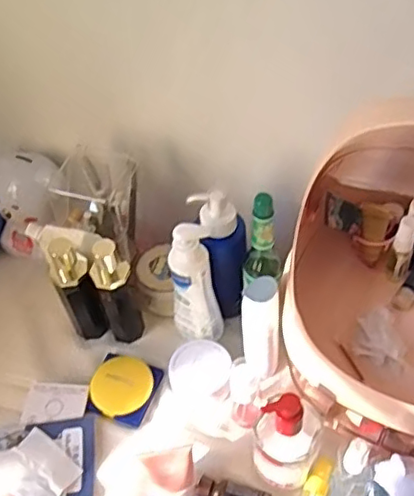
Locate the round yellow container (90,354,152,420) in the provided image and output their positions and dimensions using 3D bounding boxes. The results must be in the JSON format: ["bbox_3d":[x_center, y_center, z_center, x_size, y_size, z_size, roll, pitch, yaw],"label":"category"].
[{"bbox_3d":[-0.109,0.171,0.762,0.075,0.015,0.081,-2,50,3],"label":"round yellow container"}]

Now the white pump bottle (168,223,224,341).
[{"bbox_3d":[-0.016,0.049,0.728,0.057,0.179,0.042,-10,50,-4],"label":"white pump bottle"}]

